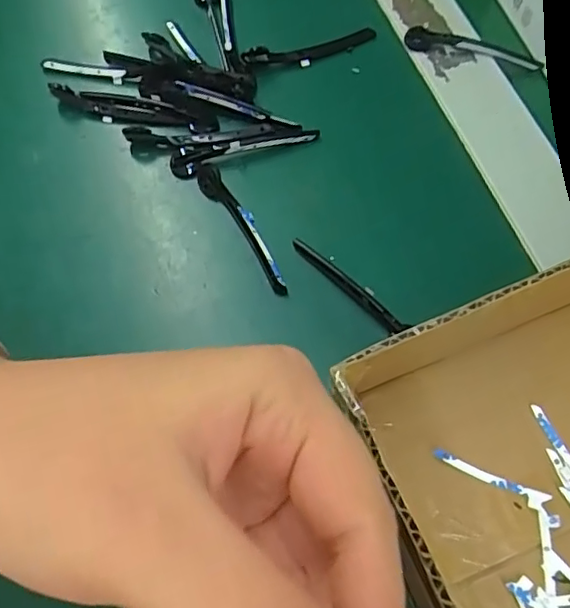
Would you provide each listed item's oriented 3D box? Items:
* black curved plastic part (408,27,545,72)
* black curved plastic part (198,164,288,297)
[{"bbox_3d":[0.101,-0.137,0.305,0.073,0.008,0.013,14,68,7],"label":"black curved plastic part"},{"bbox_3d":[-0.018,-0.035,0.264,0.012,0.008,0.073,-32,70,-11],"label":"black curved plastic part"}]

